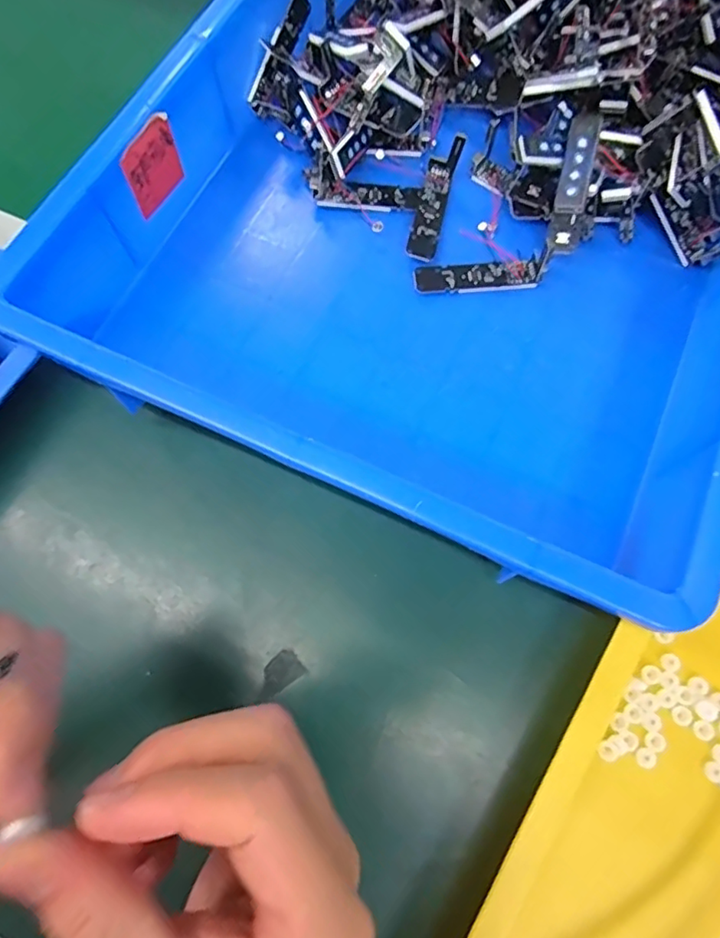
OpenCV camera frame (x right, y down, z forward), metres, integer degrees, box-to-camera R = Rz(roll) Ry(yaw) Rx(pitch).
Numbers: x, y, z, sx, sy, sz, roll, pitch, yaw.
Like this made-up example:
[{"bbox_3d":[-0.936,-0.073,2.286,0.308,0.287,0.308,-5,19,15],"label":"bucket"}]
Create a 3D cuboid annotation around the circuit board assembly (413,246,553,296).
[{"bbox_3d":[0.077,-0.123,0.346,0.084,0.007,0.021,-6,71,0],"label":"circuit board assembly"}]

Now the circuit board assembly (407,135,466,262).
[{"bbox_3d":[0.047,-0.175,0.351,0.020,0.026,0.078,16,72,7],"label":"circuit board assembly"}]

